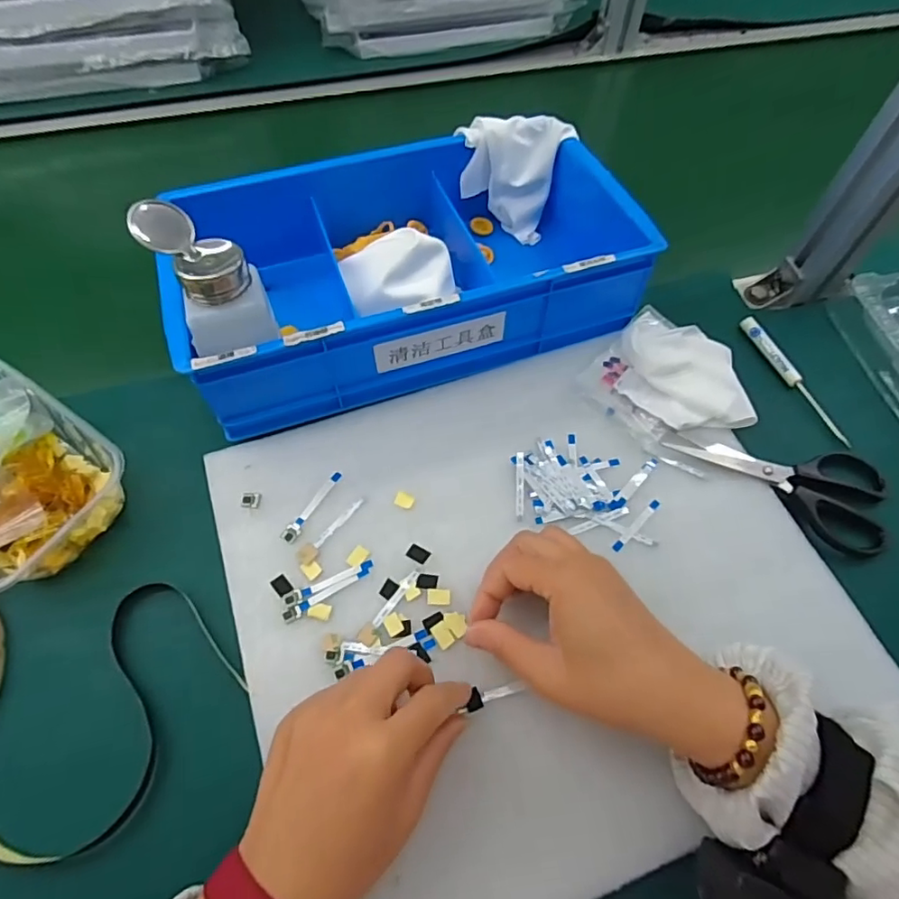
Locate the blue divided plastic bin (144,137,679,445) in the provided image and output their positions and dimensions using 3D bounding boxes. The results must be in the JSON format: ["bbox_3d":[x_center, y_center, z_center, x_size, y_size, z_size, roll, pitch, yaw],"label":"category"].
[{"bbox_3d":[-0.034,-0.162,0.447,0.343,0.080,0.209,-17,65,-9],"label":"blue divided plastic bin"}]

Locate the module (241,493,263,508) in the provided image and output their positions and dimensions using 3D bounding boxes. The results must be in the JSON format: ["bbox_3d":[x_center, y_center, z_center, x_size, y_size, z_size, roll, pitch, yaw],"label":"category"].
[{"bbox_3d":[-0.140,0.035,0.391,0.014,0.004,0.011,10,63,4],"label":"module"}]

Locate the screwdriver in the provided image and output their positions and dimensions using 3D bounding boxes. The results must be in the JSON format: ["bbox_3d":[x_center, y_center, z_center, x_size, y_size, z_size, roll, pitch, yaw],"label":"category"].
[{"bbox_3d":[0.280,-0.059,0.450,0.013,0.009,0.128,-24,66,-13],"label":"screwdriver"}]

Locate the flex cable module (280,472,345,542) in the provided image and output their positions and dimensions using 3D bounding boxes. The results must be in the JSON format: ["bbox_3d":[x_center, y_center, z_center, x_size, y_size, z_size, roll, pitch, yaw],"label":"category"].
[{"bbox_3d":[-0.097,0.039,0.389,0.011,0.004,0.060,29,66,13],"label":"flex cable module"}]

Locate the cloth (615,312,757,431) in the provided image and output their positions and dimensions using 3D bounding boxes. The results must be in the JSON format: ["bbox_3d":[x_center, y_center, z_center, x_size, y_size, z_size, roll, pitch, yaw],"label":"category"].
[{"bbox_3d":[0.178,-0.069,0.434,0.092,0.023,0.111,-3,63,-2],"label":"cloth"}]

